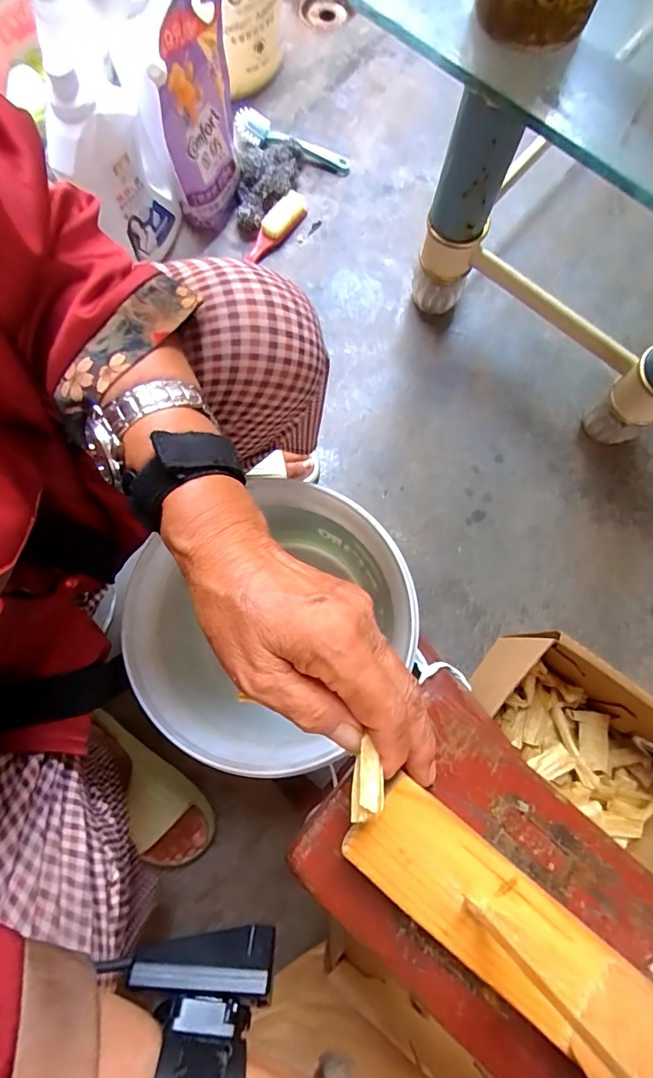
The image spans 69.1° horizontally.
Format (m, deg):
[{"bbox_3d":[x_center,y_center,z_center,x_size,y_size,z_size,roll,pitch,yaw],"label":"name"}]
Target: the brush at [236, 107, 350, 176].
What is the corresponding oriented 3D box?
[{"bbox_3d":[-0.054,-0.640,0.773,0.191,0.032,0.044,18,79,-10],"label":"brush"}]

